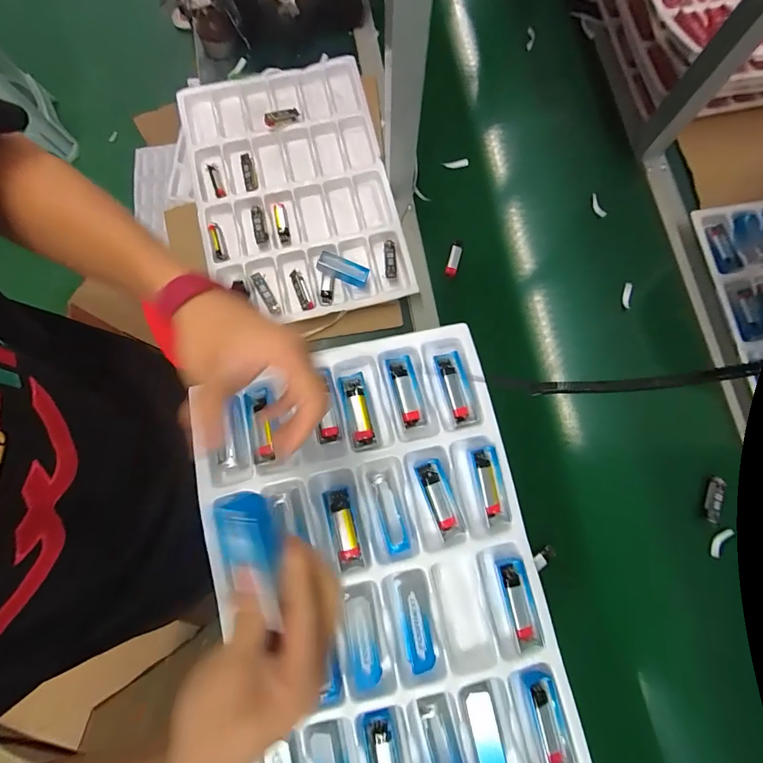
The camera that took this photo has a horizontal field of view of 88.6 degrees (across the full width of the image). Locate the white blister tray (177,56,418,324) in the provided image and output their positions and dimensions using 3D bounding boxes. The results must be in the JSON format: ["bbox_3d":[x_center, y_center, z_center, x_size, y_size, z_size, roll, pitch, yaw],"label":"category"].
[{"bbox_3d":[-0.152,-0.324,0.662,0.322,0.046,0.467,-14,79,-2],"label":"white blister tray"}]

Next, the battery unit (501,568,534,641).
[{"bbox_3d":[0.138,0.225,0.399,0.016,0.014,0.065,-11,79,-1],"label":"battery unit"}]

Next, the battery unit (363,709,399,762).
[{"bbox_3d":[0.002,0.357,0.367,0.027,0.015,0.083,-12,79,-1],"label":"battery unit"}]

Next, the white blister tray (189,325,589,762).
[{"bbox_3d":[-0.005,0.188,0.391,0.312,0.034,0.446,-14,79,-2],"label":"white blister tray"}]

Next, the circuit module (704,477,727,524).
[{"bbox_3d":[0.476,0.169,0.558,0.015,0.015,0.063,15,80,4],"label":"circuit module"}]

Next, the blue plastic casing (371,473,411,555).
[{"bbox_3d":[0.007,0.134,0.395,0.021,0.013,0.079,-17,80,-2],"label":"blue plastic casing"}]

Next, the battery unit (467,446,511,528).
[{"bbox_3d":[0.116,0.111,0.417,0.027,0.013,0.080,-12,79,-1],"label":"battery unit"}]

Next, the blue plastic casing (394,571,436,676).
[{"bbox_3d":[0.034,0.238,0.386,0.031,0.022,0.085,-8,79,-1],"label":"blue plastic casing"}]

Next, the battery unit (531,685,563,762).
[{"bbox_3d":[0.157,0.326,0.371,0.014,0.009,0.065,-11,79,-1],"label":"battery unit"}]

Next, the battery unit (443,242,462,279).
[{"bbox_3d":[0.118,-0.198,0.635,0.019,0.014,0.057,17,80,4],"label":"battery unit"}]

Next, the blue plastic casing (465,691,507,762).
[{"bbox_3d":[0.098,0.333,0.363,0.025,0.018,0.077,-12,79,-1],"label":"blue plastic casing"}]

